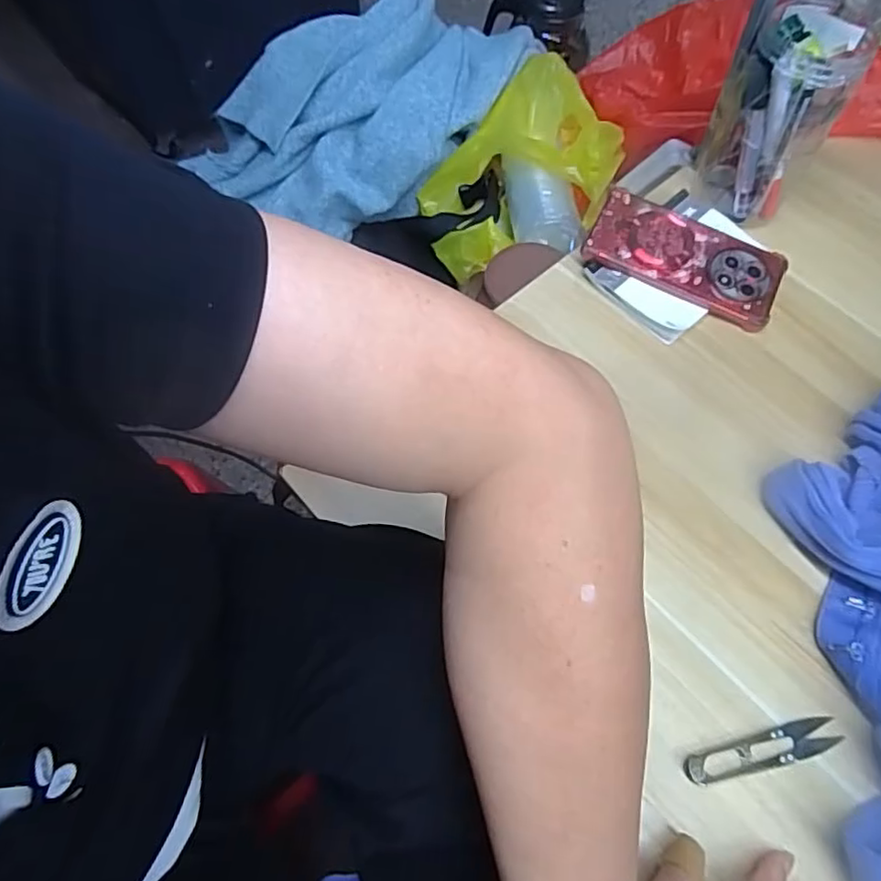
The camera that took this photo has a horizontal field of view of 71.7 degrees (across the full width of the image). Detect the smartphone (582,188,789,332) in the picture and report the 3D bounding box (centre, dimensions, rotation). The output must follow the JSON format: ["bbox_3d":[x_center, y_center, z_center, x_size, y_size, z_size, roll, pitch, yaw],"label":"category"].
[{"bbox_3d":[0.215,-0.161,0.534,0.166,0.012,0.081,25,75,6],"label":"smartphone"}]

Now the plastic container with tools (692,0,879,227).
[{"bbox_3d":[0.280,-0.270,0.519,0.091,0.156,0.078,29,69,13],"label":"plastic container with tools"}]

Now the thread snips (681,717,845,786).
[{"bbox_3d":[0.204,0.197,0.386,0.101,0.005,0.020,-13,66,-5],"label":"thread snips"}]

